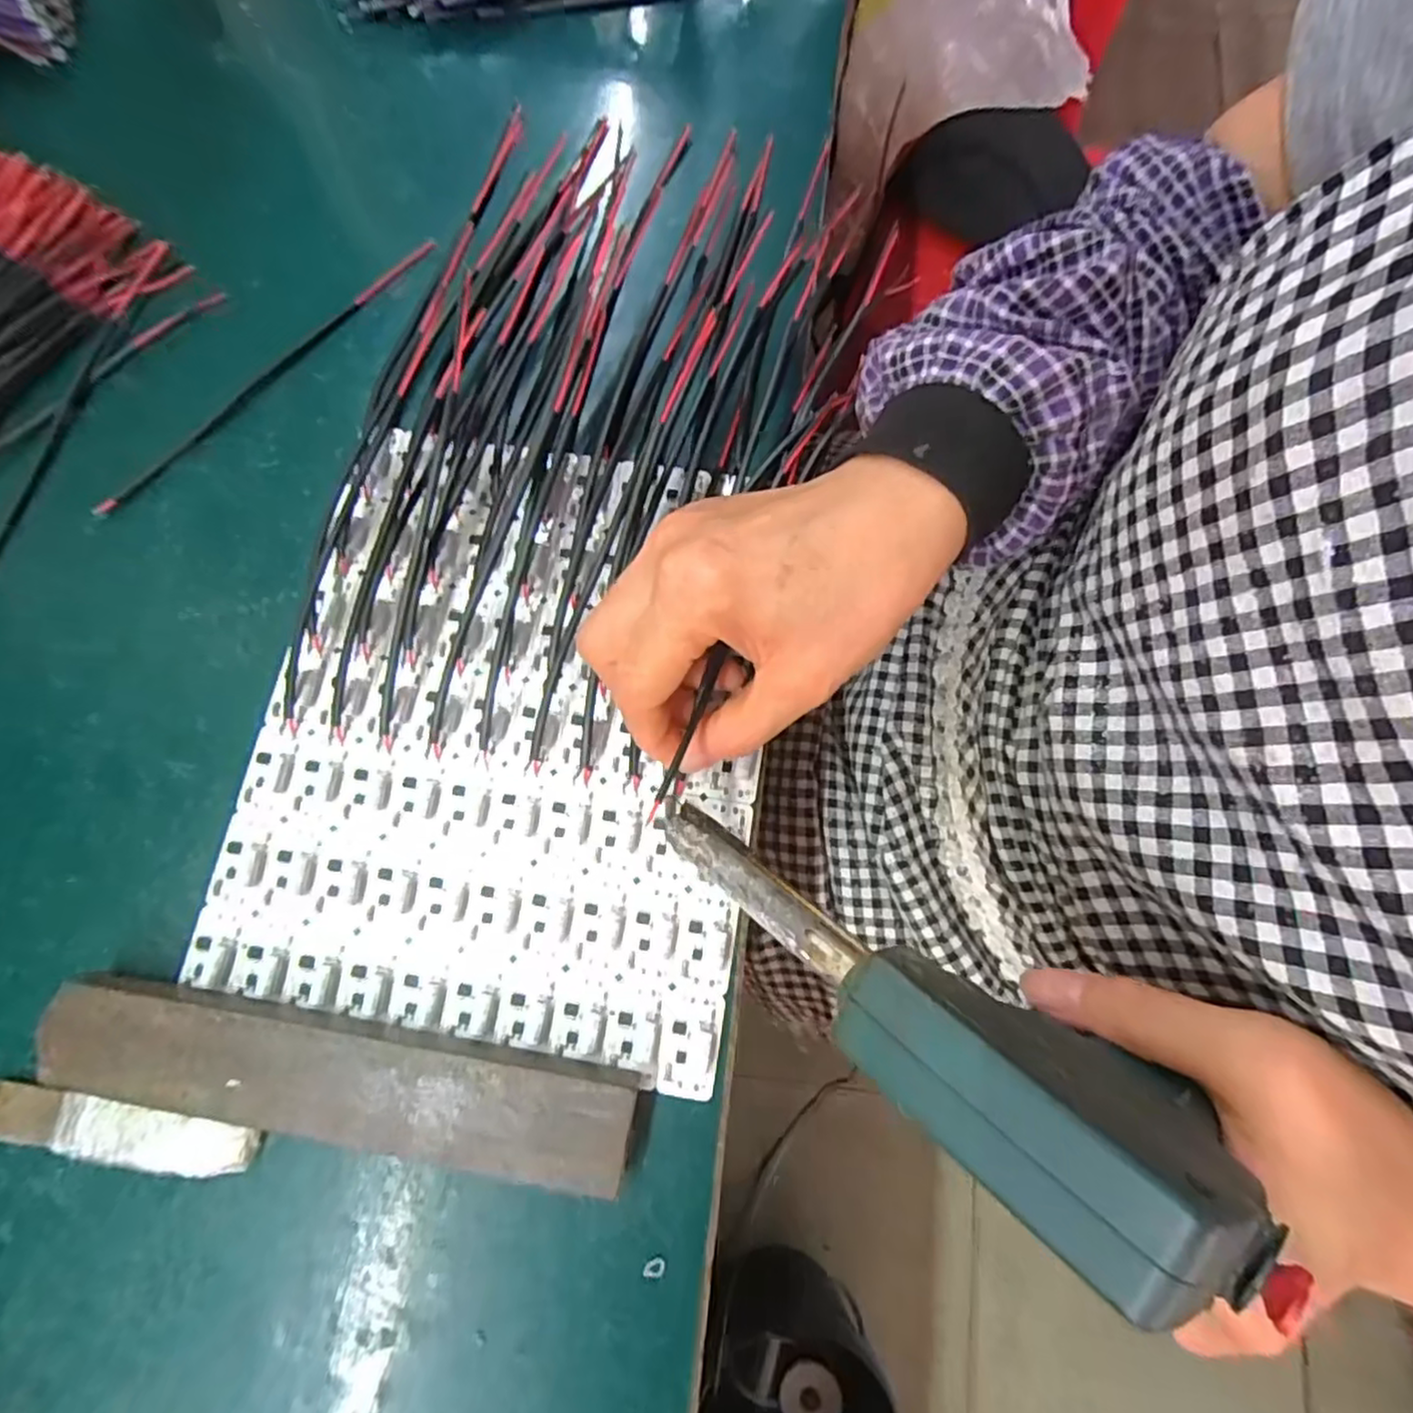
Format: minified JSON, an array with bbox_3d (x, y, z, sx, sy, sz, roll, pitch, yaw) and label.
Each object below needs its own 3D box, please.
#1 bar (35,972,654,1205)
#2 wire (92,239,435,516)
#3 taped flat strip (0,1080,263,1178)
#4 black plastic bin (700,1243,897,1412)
[{"bbox_3d":[-0.123,0.128,0.236,0.197,0.019,0.037,9,76,3],"label":"bar"},{"bbox_3d":[-0.200,-0.156,0.319,0.012,0.006,0.193,42,80,10],"label":"wire"},{"bbox_3d":[-0.206,0.144,0.235,0.106,0.010,0.020,8,76,2],"label":"taped flat strip"},{"bbox_3d":[0.093,0.735,0.744,0.190,0.194,0.175,8,76,5],"label":"black plastic bin"}]

